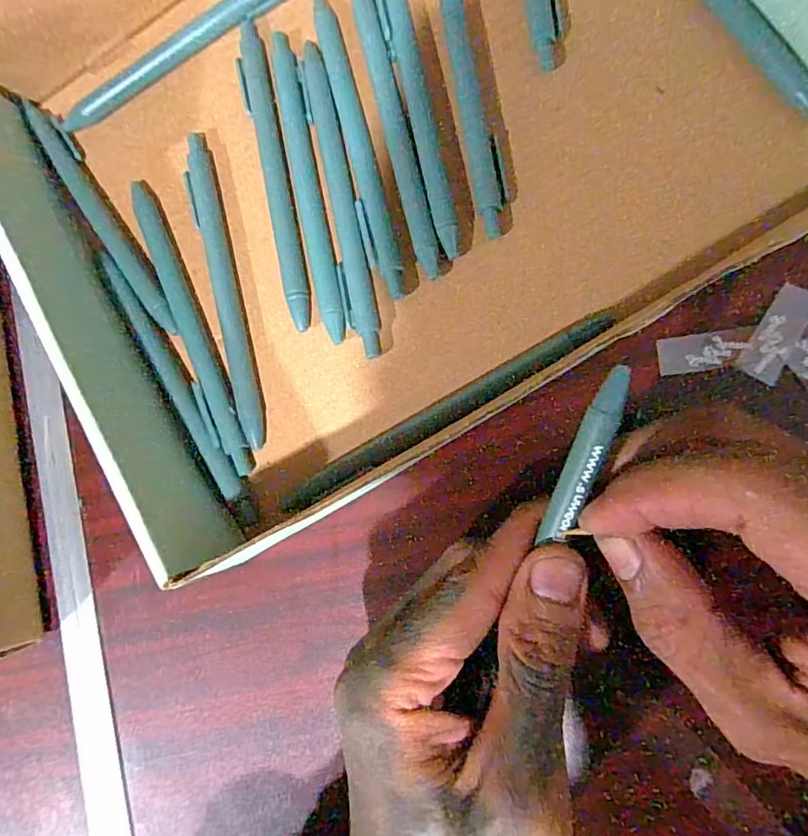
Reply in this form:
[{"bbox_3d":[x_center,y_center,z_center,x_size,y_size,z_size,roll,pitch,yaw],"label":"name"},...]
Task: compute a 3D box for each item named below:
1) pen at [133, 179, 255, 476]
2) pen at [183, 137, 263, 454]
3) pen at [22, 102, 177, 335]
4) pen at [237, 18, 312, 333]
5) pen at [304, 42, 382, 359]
[{"bbox_3d":[-0.097,-0.042,0.237,0.011,0.008,0.142,-24,81,6],"label":"pen"},{"bbox_3d":[-0.082,-0.059,0.238,0.013,0.008,0.146,-14,82,8],"label":"pen"},{"bbox_3d":[-0.142,-0.094,0.251,0.013,0.007,0.133,-33,80,5],"label":"pen"},{"bbox_3d":[-0.059,-0.110,0.239,0.013,0.007,0.146,-12,82,8],"label":"pen"},{"bbox_3d":[-0.028,-0.096,0.231,0.013,0.006,0.141,-12,82,8],"label":"pen"}]

